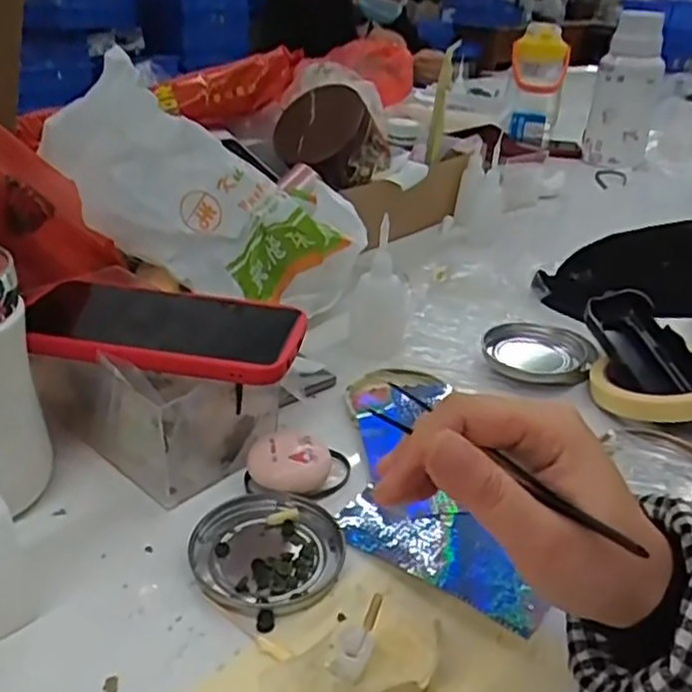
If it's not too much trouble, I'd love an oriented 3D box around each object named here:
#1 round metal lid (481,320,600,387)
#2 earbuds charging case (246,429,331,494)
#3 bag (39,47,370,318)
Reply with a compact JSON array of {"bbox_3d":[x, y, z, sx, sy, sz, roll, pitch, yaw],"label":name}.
[{"bbox_3d":[0.153,0.007,0.563,0.083,0.021,0.083,3,29,-2],"label":"round metal lid"},{"bbox_3d":[-0.033,0.070,0.421,0.047,0.021,0.039,3,29,-2],"label":"earbuds charging case"},{"bbox_3d":[-0.093,-0.094,0.515,0.246,0.116,0.060,26,22,-23],"label":"bag"}]

